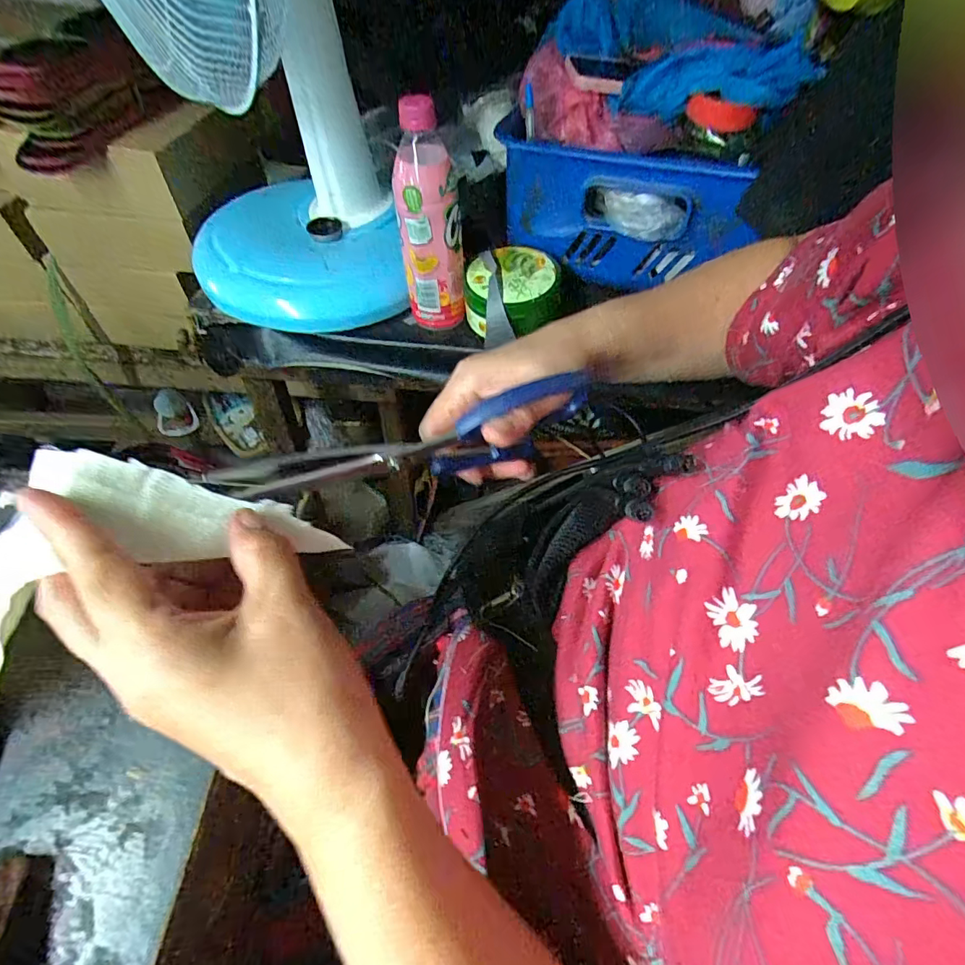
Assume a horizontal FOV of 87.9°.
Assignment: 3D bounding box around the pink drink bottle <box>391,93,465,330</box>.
[{"bbox_3d":[-0.053,-0.257,0.502,0.065,0.196,0.061,-6,53,-6],"label":"pink drink bottle"}]

